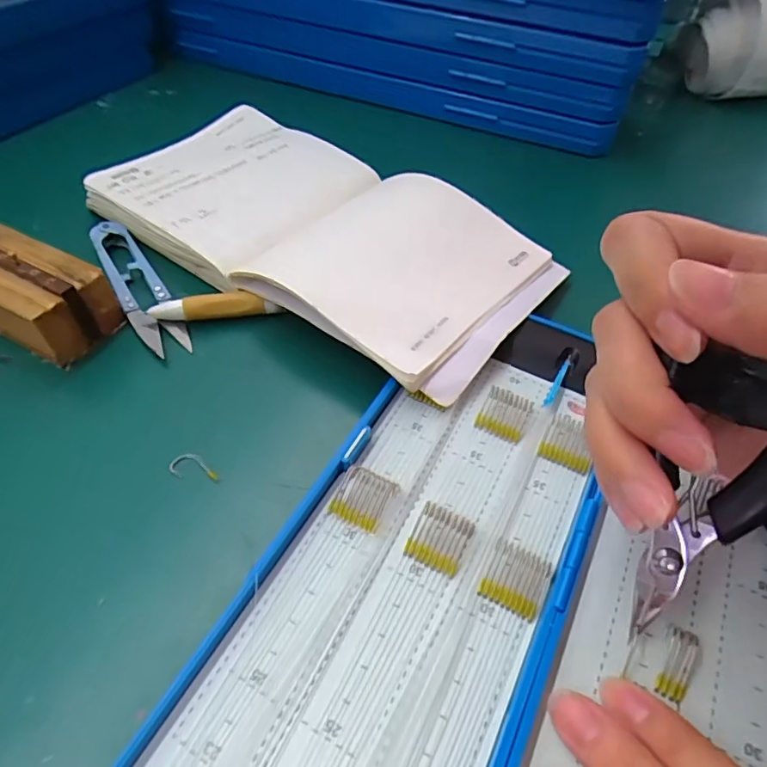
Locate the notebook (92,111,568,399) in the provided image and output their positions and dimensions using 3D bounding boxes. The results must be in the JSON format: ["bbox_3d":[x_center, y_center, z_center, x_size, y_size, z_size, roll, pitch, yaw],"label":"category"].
[{"bbox_3d":[-0.034,-0.089,0.281,0.238,0.021,0.130,32,55,21],"label":"notebook"}]

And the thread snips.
[{"bbox_3d":[-0.124,-0.051,0.266,0.021,0.007,0.100,-25,56,-23],"label":"thread snips"}]

